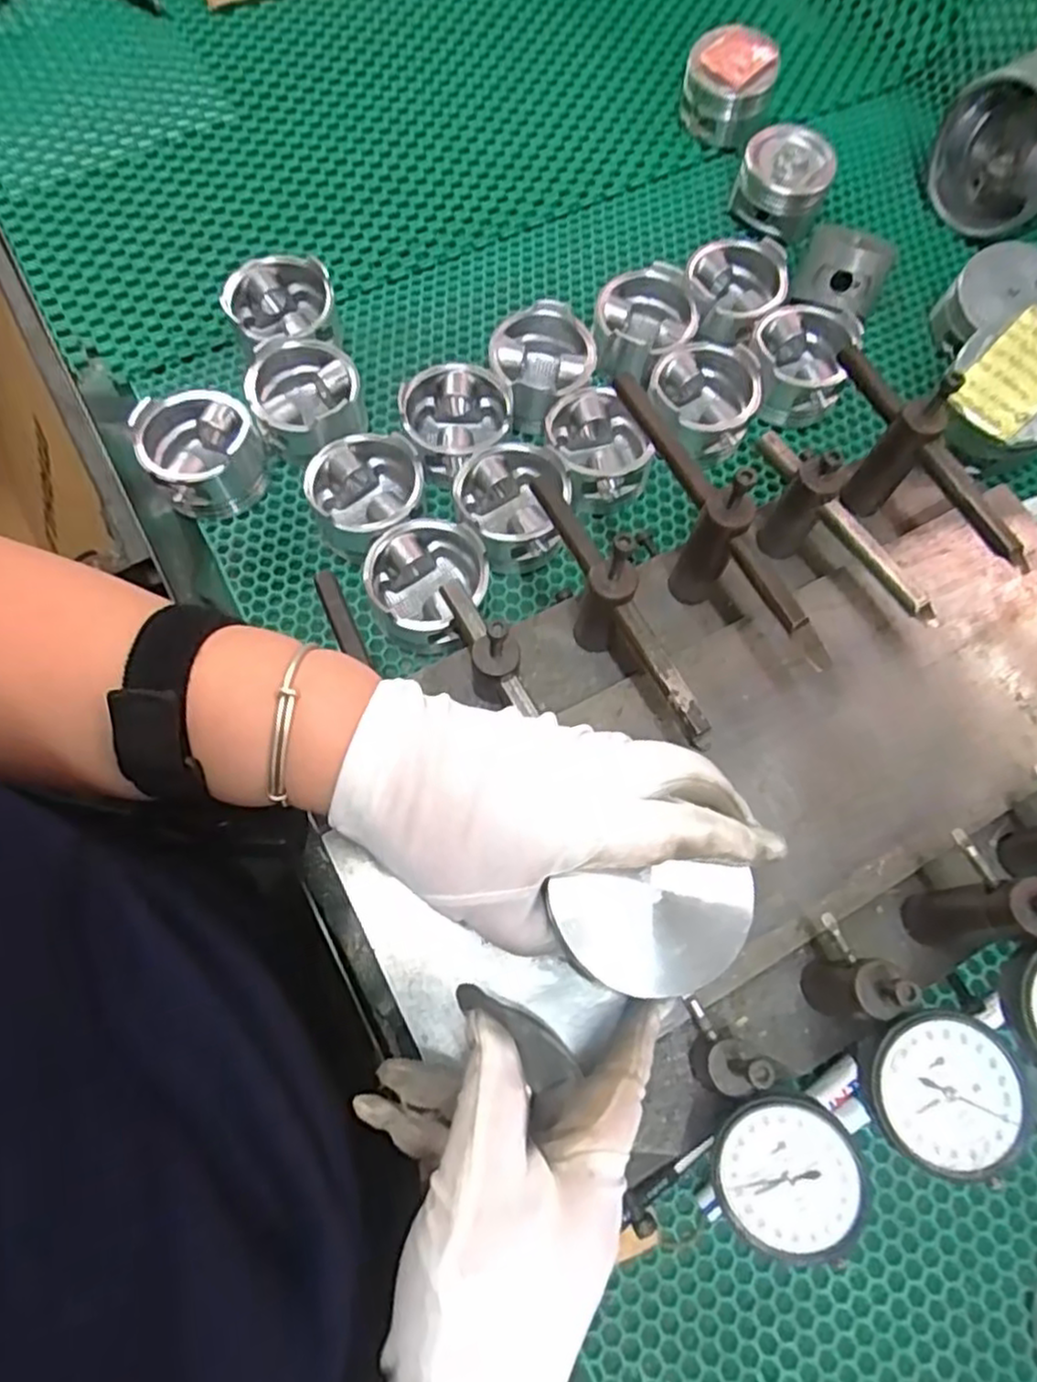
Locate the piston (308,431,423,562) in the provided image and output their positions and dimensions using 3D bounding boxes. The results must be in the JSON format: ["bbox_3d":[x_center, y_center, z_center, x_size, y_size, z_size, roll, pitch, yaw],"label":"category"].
[{"bbox_3d":[-0.102,-0.133,0.509,0.075,0.050,0.079,-29,75,-11],"label":"piston"}]

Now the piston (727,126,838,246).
[{"bbox_3d":[0.229,-0.442,0.636,0.071,0.060,0.071,1,71,-2],"label":"piston"}]

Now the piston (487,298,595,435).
[{"bbox_3d":[0.019,-0.239,0.553,0.075,0.057,0.080,-15,72,-7],"label":"piston"}]

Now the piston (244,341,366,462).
[{"bbox_3d":[-0.152,-0.207,0.529,0.074,0.056,0.082,-9,72,-5],"label":"piston"}]

